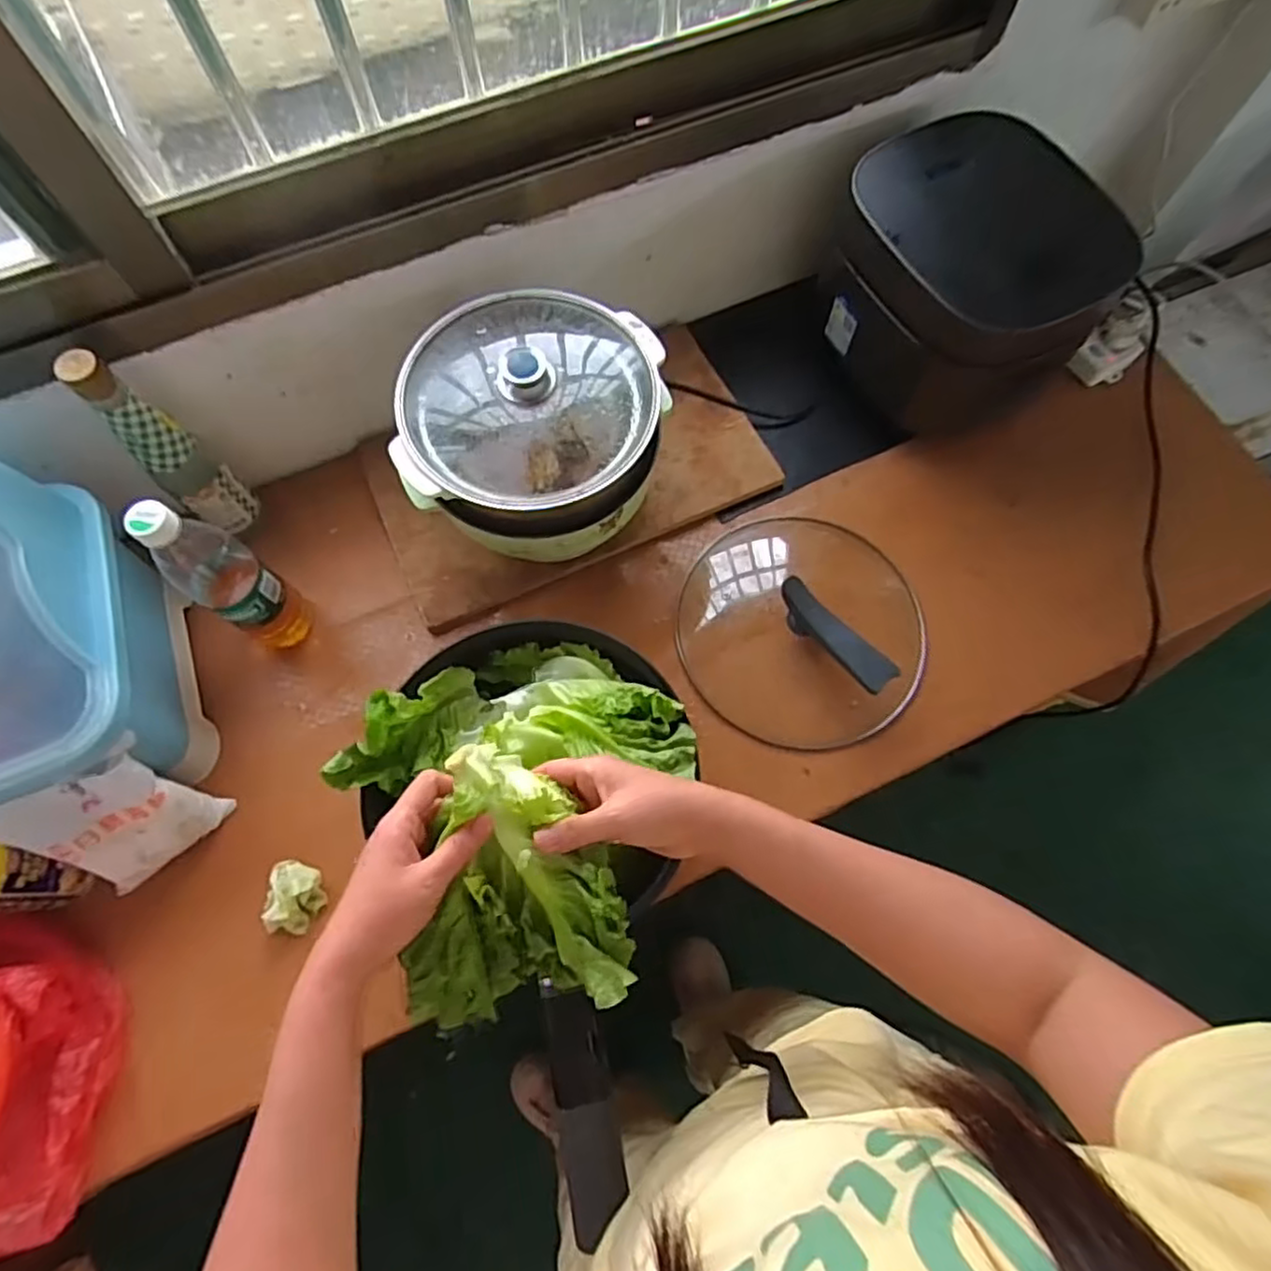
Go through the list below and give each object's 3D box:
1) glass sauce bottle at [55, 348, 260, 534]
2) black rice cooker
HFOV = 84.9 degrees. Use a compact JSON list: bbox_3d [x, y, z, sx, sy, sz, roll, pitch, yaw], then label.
[{"bbox_3d":[-0.452,-0.180,0.666,0.059,0.222,0.061,40,75,14],"label":"glass sauce bottle"},{"bbox_3d":[0.333,-0.374,0.744,0.187,0.181,0.257,-28,72,-10],"label":"black rice cooker"}]

